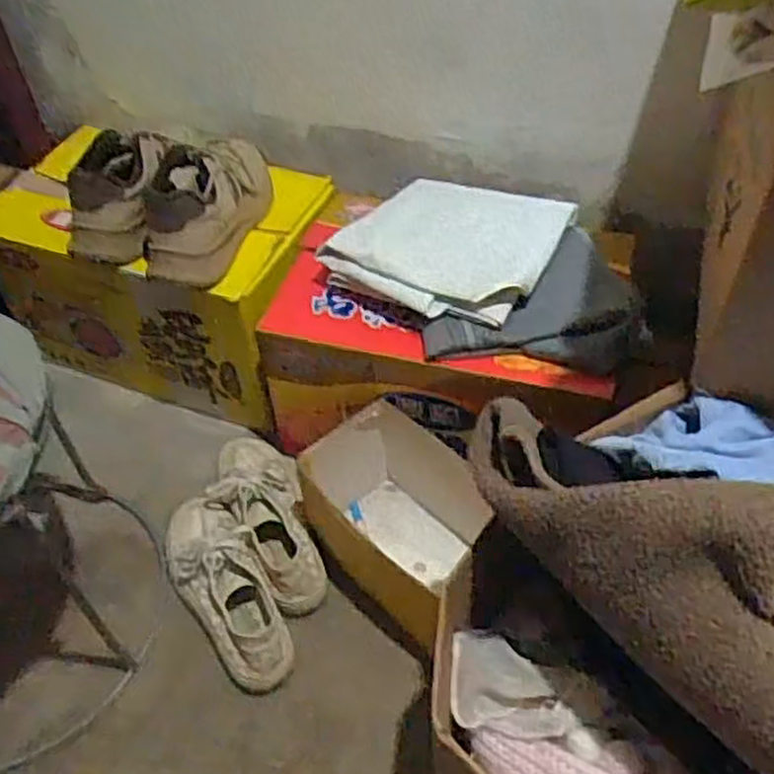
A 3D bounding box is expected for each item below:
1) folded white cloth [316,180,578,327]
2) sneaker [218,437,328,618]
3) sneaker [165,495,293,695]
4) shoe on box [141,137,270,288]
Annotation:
[{"bbox_3d":[0.070,-0.170,0.865,0.220,0.035,0.223,18,50,18],"label":"folded white cloth"},{"bbox_3d":[-0.126,0.137,0.890,0.080,0.070,0.245,-18,49,-15],"label":"sneaker"},{"bbox_3d":[-0.174,0.213,0.835,0.090,0.083,0.236,-22,50,-17],"label":"sneaker"},{"bbox_3d":[-0.199,-0.224,0.905,0.106,0.088,0.221,6,48,7],"label":"shoe on box"}]

